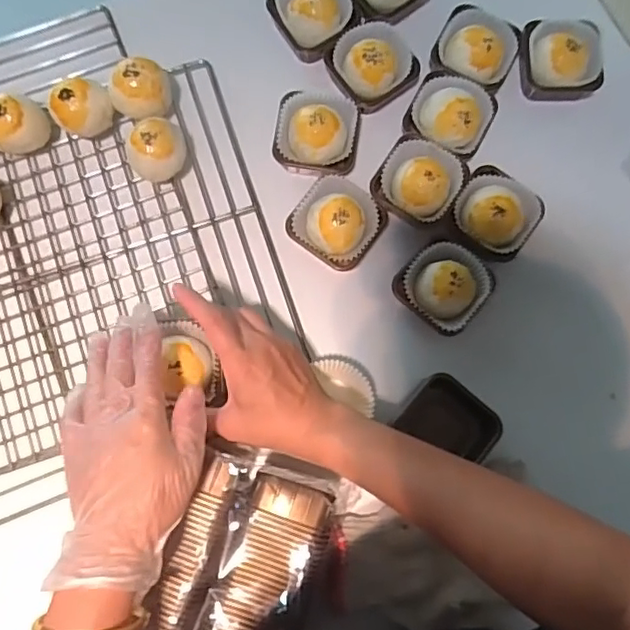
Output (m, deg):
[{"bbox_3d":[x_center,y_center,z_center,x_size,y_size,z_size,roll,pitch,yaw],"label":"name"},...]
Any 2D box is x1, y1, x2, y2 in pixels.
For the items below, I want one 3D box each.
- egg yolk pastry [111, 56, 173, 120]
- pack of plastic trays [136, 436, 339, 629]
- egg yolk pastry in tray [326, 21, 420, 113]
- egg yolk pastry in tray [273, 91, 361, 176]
[{"bbox_3d":[-0.155,-0.202,0.513,0.044,0.035,0.048,23,81,3],"label":"egg yolk pastry"},{"bbox_3d":[-0.055,0.185,0.456,0.116,0.081,0.144,18,81,3],"label":"pack of plastic trays"},{"bbox_3d":[0.052,-0.237,0.538,0.073,0.033,0.071,-32,82,-6],"label":"egg yolk pastry in tray"},{"bbox_3d":[0.002,-0.169,0.529,0.078,0.040,0.071,4,80,0],"label":"egg yolk pastry in tray"}]

